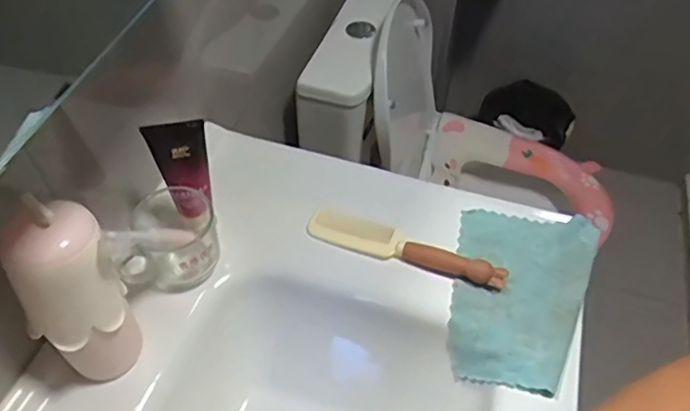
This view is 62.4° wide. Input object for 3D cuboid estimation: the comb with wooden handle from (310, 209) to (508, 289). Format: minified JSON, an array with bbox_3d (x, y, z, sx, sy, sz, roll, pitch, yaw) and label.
[{"bbox_3d":[0.067,0.044,0.636,0.223,0.027,0.038,18,52,13],"label":"comb with wooden handle"}]

